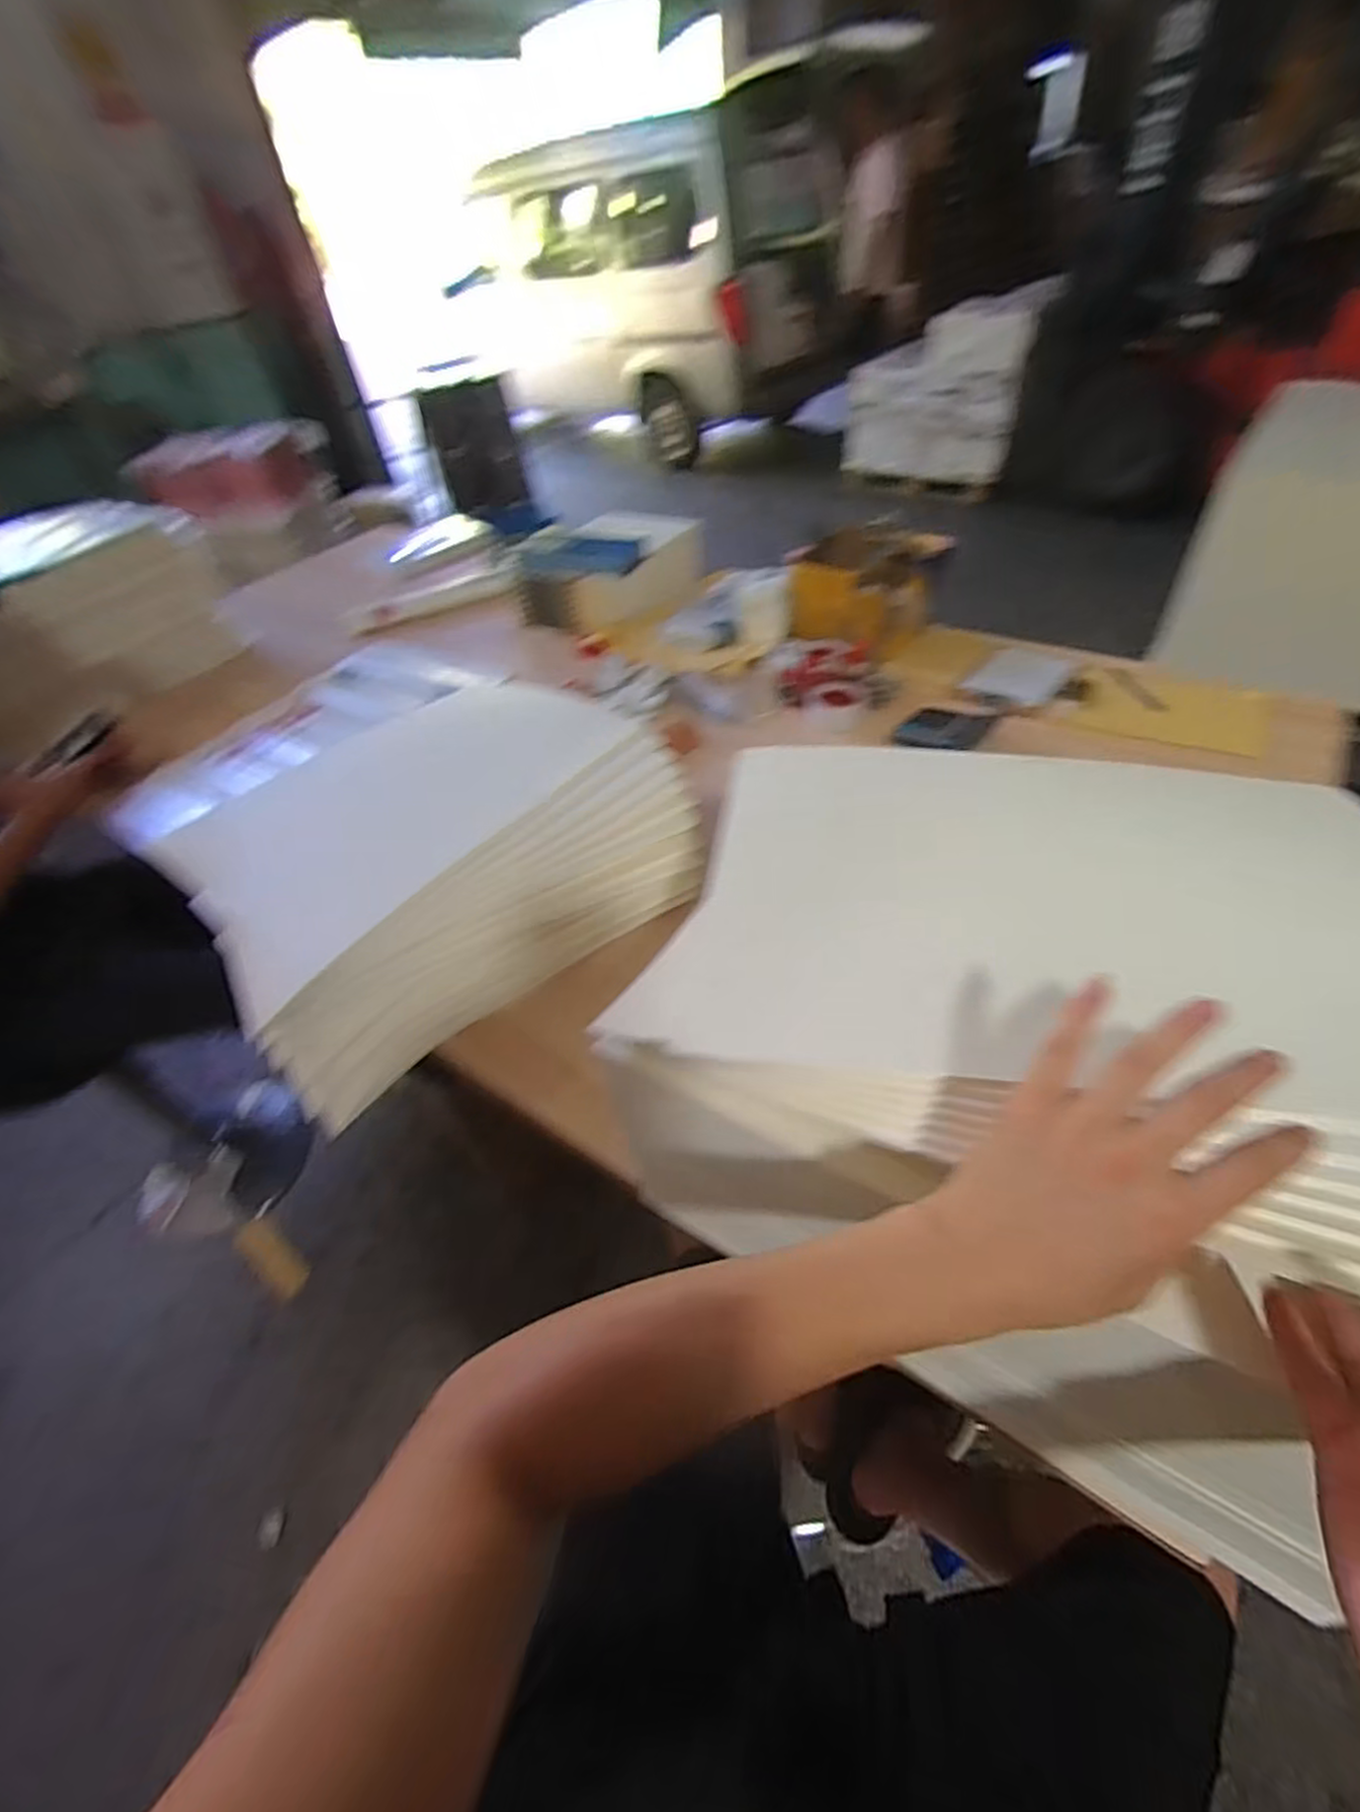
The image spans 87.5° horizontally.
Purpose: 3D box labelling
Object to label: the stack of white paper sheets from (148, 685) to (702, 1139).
[{"bbox_3d":[-0.306,-0.084,0.968,0.586,0.178,0.461,-30,50,-21],"label":"stack of white paper sheets"}]

